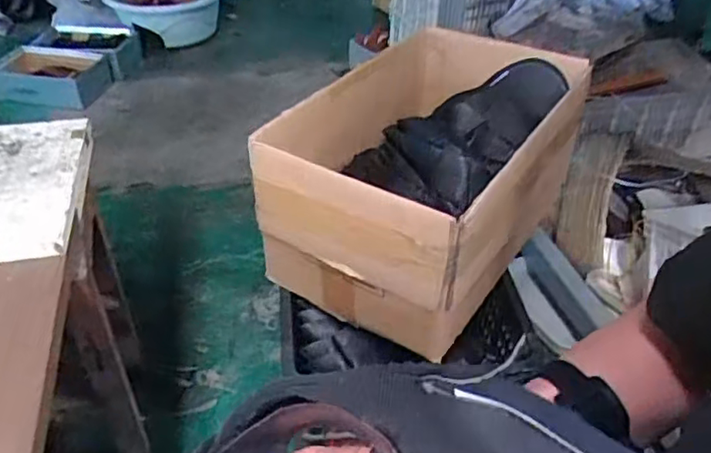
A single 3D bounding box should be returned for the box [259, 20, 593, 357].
[{"bbox_3d":[0.114,-0.103,0.963,0.359,0.240,0.537,25,45,27],"label":"box"}]

